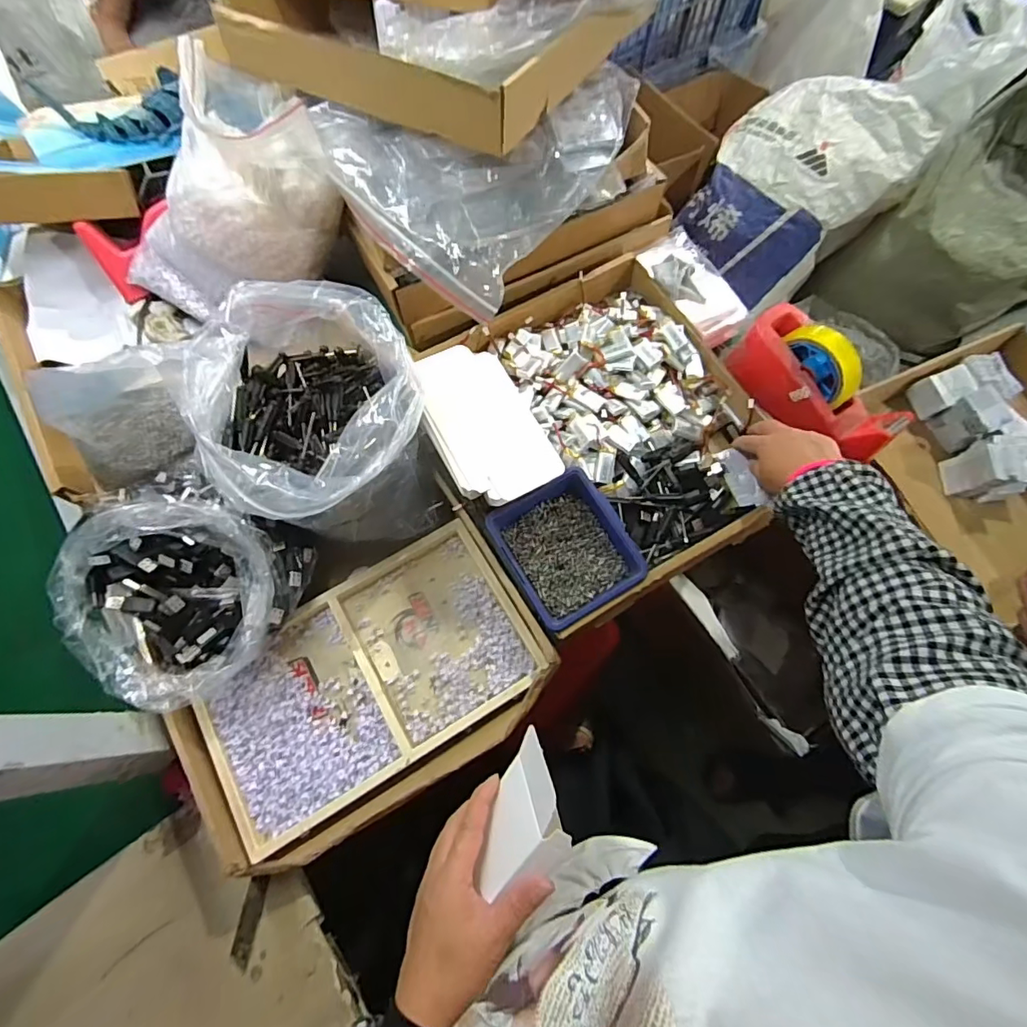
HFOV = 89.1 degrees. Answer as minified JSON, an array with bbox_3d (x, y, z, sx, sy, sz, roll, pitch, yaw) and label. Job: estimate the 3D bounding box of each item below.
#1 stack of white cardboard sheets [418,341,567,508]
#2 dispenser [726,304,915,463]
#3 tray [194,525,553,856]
[{"bbox_3d":[-0.031,-0.092,0.518,0.097,0.019,0.169,-27,73,-9],"label":"stack of white cardboard sheets"},{"bbox_3d":[0.340,-0.145,0.587,0.083,0.096,0.194,-41,76,-13],"label":"dispenser"},{"bbox_3d":[-0.146,0.169,0.545,0.324,0.029,0.190,-32,74,-11],"label":"tray"}]

